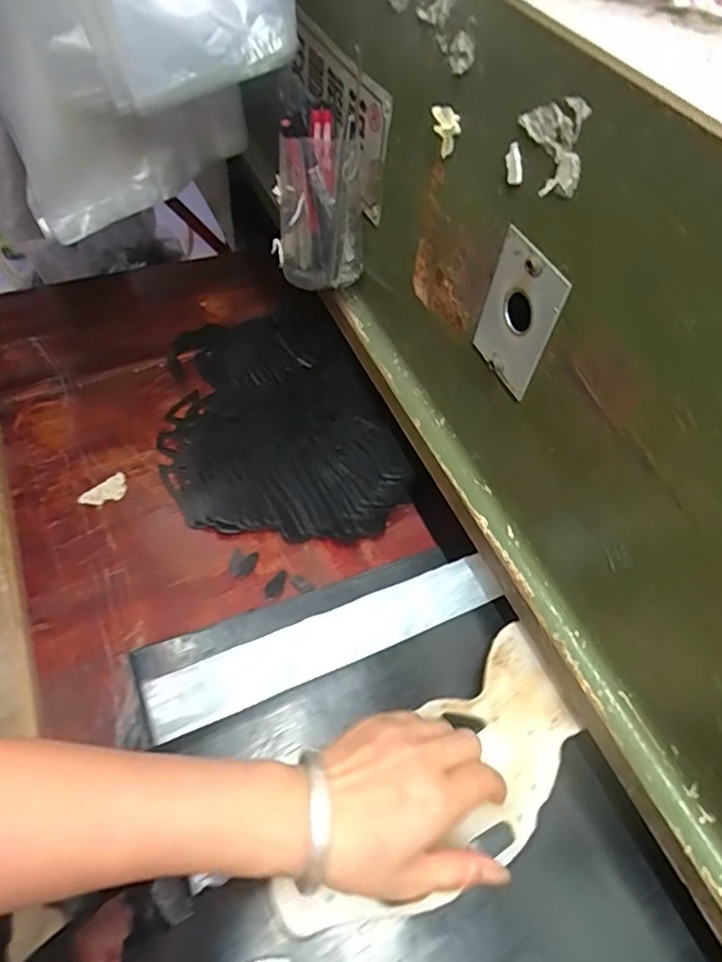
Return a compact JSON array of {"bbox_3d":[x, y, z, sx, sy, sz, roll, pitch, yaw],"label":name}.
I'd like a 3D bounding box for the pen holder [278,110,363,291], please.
[{"bbox_3d":[-0.037,-0.241,0.517,0.073,0.117,0.085,-4,55,-6],"label":"pen holder"}]

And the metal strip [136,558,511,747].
[{"bbox_3d":[-0.021,0.118,0.453,0.275,0.009,0.048,-19,58,-16],"label":"metal strip"}]

